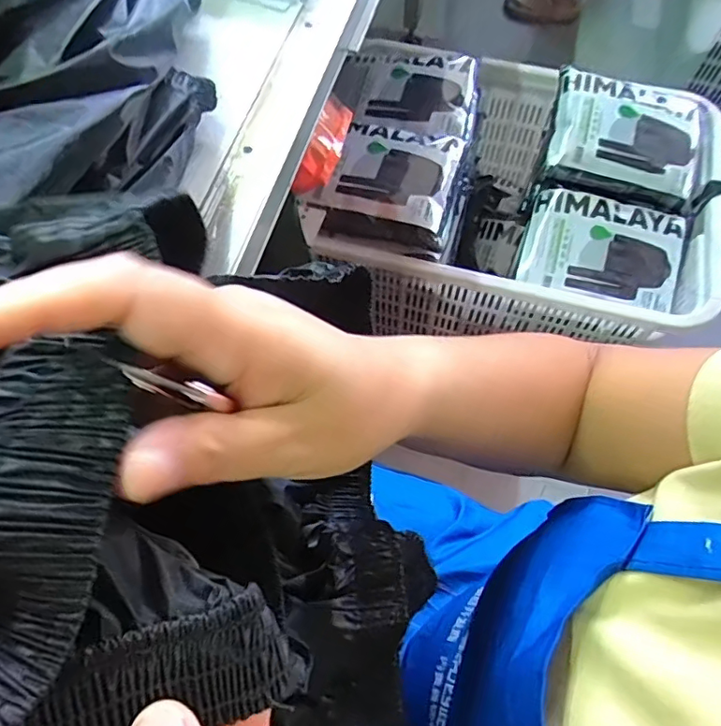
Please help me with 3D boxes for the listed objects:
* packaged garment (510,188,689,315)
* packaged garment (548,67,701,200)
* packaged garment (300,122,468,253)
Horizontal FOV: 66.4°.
[{"bbox_3d":[0.485,-0.228,1.093,0.312,0.069,0.211,12,64,6],"label":"packaged garment"},{"bbox_3d":[0.563,-0.504,1.156,0.309,0.060,0.329,16,70,-4],"label":"packaged garment"},{"bbox_3d":[0.053,-0.341,1.045,0.254,0.070,0.259,14,64,7],"label":"packaged garment"}]

